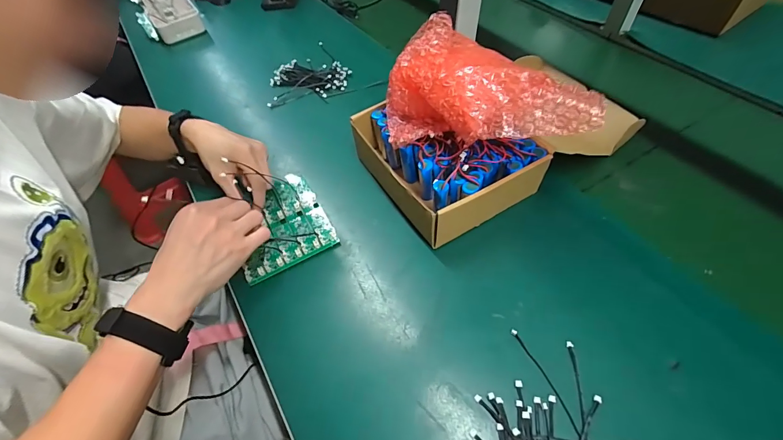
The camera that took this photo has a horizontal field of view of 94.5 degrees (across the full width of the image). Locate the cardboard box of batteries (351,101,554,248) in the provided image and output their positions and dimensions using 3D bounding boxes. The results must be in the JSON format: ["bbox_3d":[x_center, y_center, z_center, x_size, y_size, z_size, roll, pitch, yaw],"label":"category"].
[{"bbox_3d":[0.068,-0.090,0.493,0.170,0.084,0.208,-26,56,-17],"label":"cardboard box of batteries"}]

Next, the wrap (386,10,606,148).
[{"bbox_3d":[0.105,-0.134,0.404,0.225,0.105,0.117,29,59,22],"label":"wrap"}]

